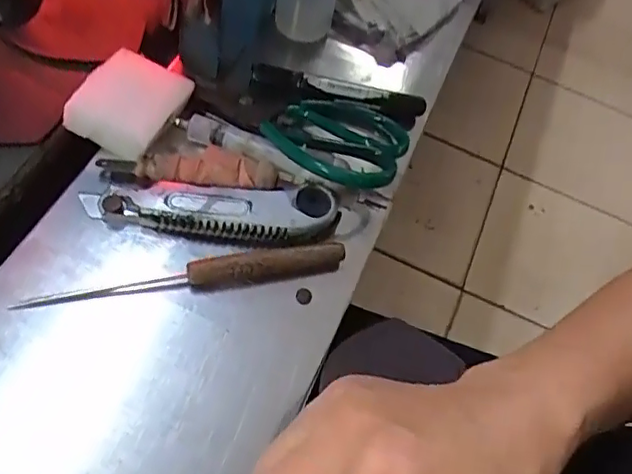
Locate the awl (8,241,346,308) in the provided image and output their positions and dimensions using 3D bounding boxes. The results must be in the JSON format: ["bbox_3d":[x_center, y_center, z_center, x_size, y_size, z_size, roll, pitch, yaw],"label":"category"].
[{"bbox_3d":[-0.076,0.024,0.367,0.193,0.016,0.018,-8,61,-14],"label":"awl"}]

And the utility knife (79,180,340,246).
[{"bbox_3d":[-0.069,-0.019,0.397,0.164,0.024,0.041,4,59,-8],"label":"utility knife"}]

